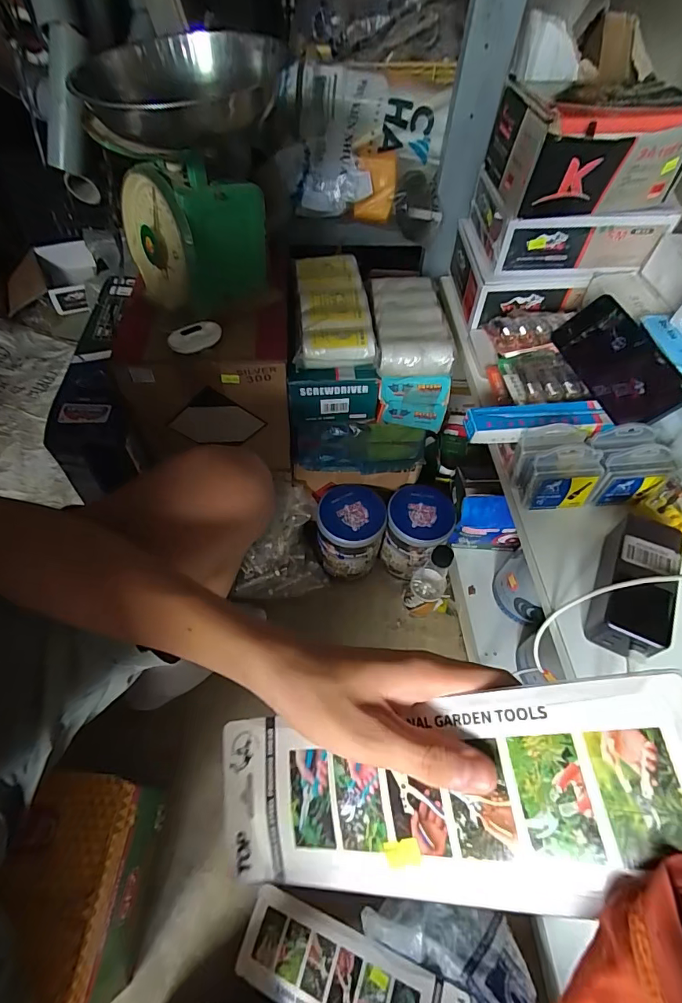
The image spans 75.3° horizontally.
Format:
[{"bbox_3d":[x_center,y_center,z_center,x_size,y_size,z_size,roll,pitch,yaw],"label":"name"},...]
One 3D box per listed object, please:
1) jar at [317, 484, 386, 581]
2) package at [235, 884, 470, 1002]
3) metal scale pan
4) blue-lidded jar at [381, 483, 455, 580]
[{"bbox_3d":[0.015,0.053,0.784,0.108,0.128,0.115,2,56,-2],"label":"jar"},{"bbox_3d":[0.003,0.539,0.492,0.263,0.011,0.085,3,52,28],"label":"package"},{"bbox_3d":[-0.156,-0.396,0.429,0.176,0.059,0.196,6,56,1],"label":"metal scale pan"},{"bbox_3d":[0.132,0.056,0.793,0.105,0.144,0.119,20,57,10],"label":"blue-lidded jar"}]

